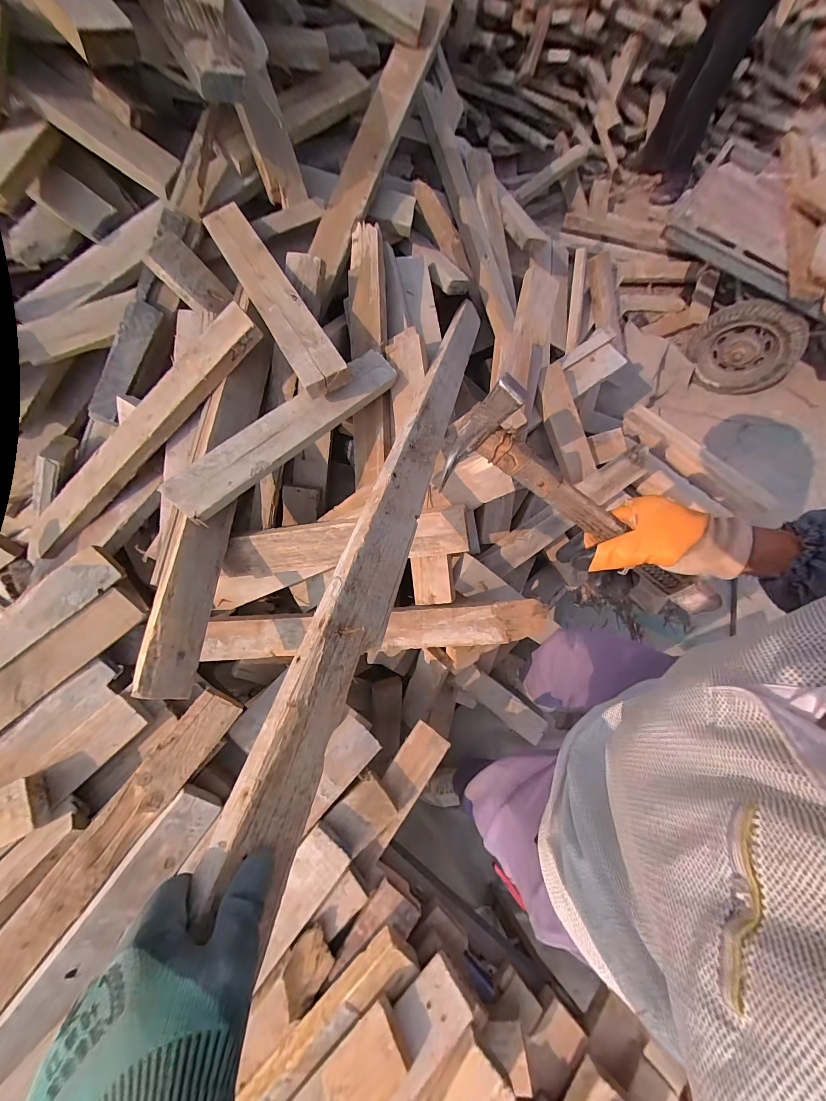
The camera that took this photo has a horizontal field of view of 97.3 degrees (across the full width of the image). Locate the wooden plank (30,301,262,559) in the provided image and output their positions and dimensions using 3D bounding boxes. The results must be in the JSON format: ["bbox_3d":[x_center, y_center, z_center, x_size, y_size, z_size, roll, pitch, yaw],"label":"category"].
[{"bbox_3d":[-0.574,-0.223,0.748,0.696,0.050,0.097,-39,72,9],"label":"wooden plank"}]

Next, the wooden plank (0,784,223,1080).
[{"bbox_3d":[-0.509,0.622,0.588,0.083,0.027,0.458,42,65,-12],"label":"wooden plank"}]

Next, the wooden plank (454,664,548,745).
[{"bbox_3d":[0.273,0.463,1.102,0.411,0.033,0.079,41,71,-19],"label":"wooden plank"}]

